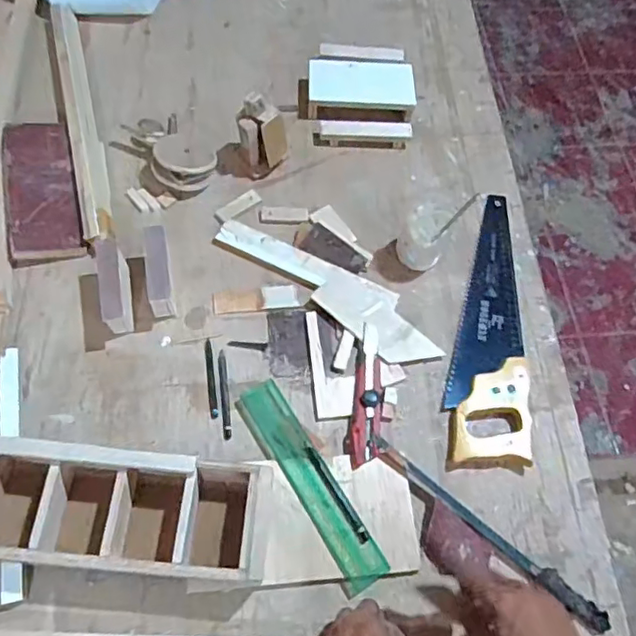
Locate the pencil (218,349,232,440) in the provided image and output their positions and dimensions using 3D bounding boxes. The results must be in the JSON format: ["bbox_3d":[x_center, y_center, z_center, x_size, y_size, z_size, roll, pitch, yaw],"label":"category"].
[{"bbox_3d":[-0.113,0.092,0.724,0.011,0.004,0.113,-6,64,-5],"label":"pencil"}]

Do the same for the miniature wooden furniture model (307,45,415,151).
[{"bbox_3d":[0.067,-0.358,0.943,0.169,0.041,0.193,3,63,-1],"label":"miniature wooden furniture model"}]

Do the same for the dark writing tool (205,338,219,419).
[{"bbox_3d":[-0.131,0.072,0.727,0.010,0.004,0.102,-8,64,-6],"label":"dark writing tool"}]

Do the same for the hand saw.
[{"bbox_3d":[0.222,-0.008,0.784,0.099,0.027,0.397,6,63,1],"label":"hand saw"}]

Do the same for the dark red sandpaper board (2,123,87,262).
[{"bbox_3d":[-0.377,-0.176,0.815,0.092,0.032,0.227,-12,64,-8],"label":"dark red sandpaper board"}]

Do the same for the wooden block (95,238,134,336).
[{"bbox_3d":[-0.252,-0.038,0.738,0.029,0.054,0.125,-10,64,-7],"label":"wooden block"}]

